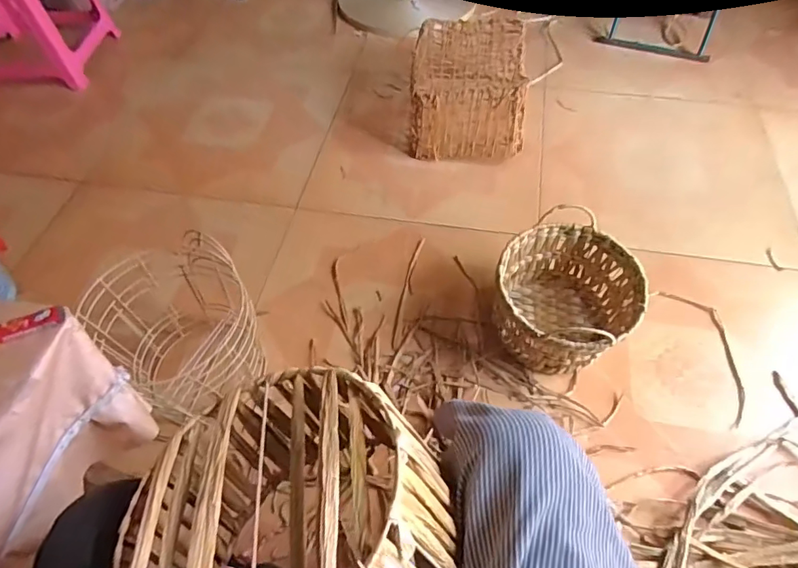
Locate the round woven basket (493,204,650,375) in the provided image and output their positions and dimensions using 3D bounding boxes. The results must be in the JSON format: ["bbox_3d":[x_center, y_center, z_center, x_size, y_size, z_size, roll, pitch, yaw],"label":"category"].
[{"bbox_3d":[0.313,0.033,0.953,0.256,0.180,0.249,-1,57,1],"label":"round woven basket"}]

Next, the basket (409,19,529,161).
[{"bbox_3d":[0.182,-0.534,1.320,0.276,0.201,0.369,3,58,3],"label":"basket"}]

